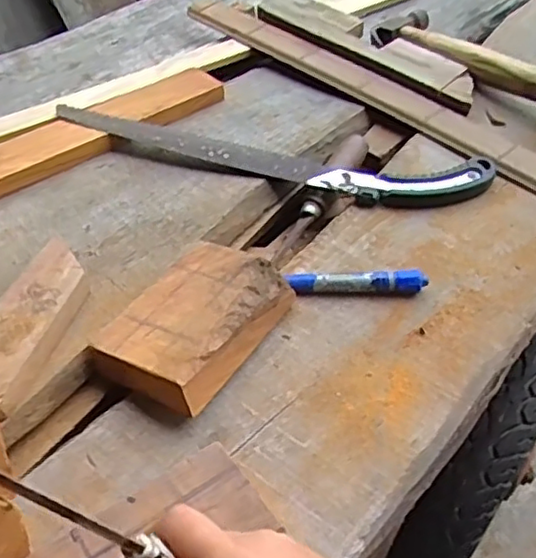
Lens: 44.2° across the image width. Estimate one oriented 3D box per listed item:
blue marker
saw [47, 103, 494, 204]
[{"bbox_3d":[0.082,0.005,0.610,0.125,0.022,0.020,-2,50,2],"label":"blue marker"},{"bbox_3d":[-0.005,-0.131,0.733,0.486,0.035,0.082,7,51,10],"label":"saw"}]

